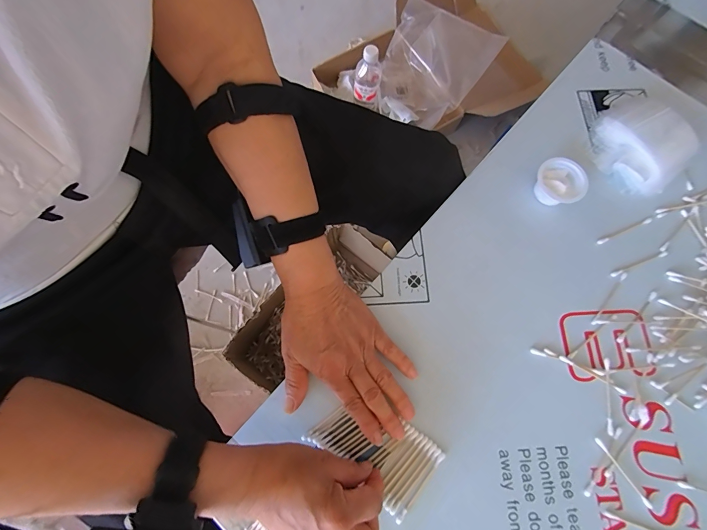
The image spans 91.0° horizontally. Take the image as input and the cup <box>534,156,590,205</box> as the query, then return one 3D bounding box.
[{"bbox_3d":[0.234,-0.093,0.397,0.054,0.030,0.047,42,80,12],"label":"cup"}]

